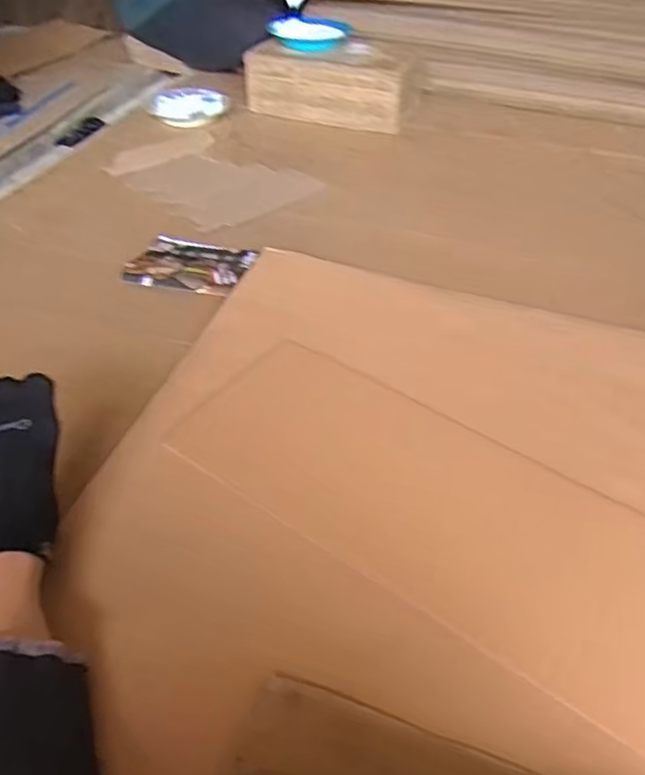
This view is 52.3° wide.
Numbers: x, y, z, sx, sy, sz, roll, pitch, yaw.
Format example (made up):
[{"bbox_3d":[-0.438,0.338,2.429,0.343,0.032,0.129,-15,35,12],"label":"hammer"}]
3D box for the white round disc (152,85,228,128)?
[{"bbox_3d":[-0.340,-0.723,1.685,0.184,0.034,0.218,-6,44,-9],"label":"white round disc"}]

